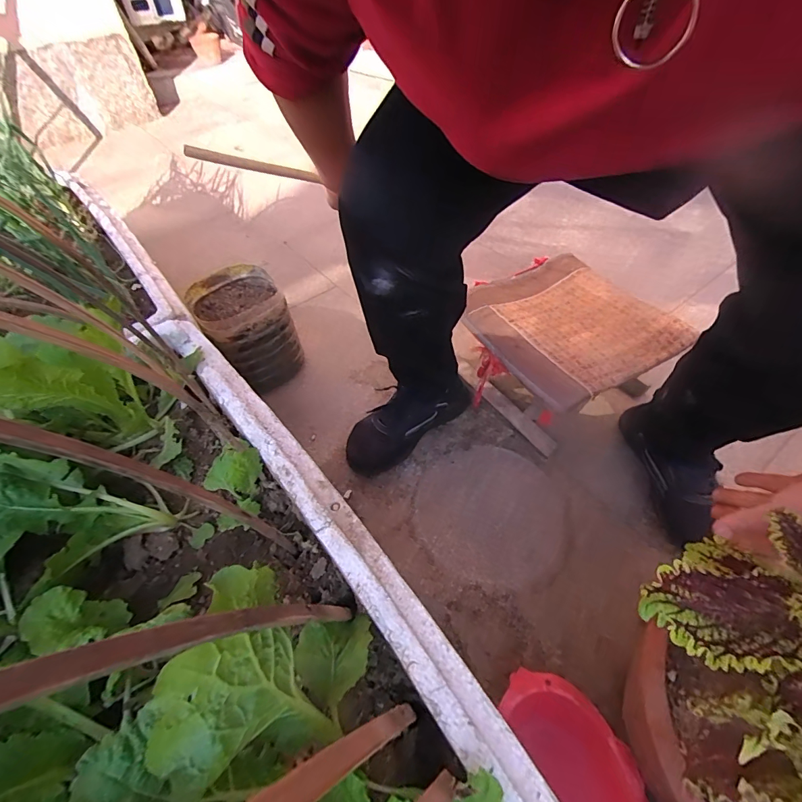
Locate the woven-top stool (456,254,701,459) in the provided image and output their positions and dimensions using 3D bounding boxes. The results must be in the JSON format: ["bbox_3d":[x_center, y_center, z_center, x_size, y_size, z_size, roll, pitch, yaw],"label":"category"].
[{"bbox_3d":[0.269,-0.077,0.728,0.259,0.180,0.266,-25,52,-17],"label":"woven-top stool"}]

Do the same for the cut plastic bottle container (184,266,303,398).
[{"bbox_3d":[-0.298,-0.137,0.816,0.144,0.193,0.153,-30,54,-20],"label":"cut plastic bottle container"}]

